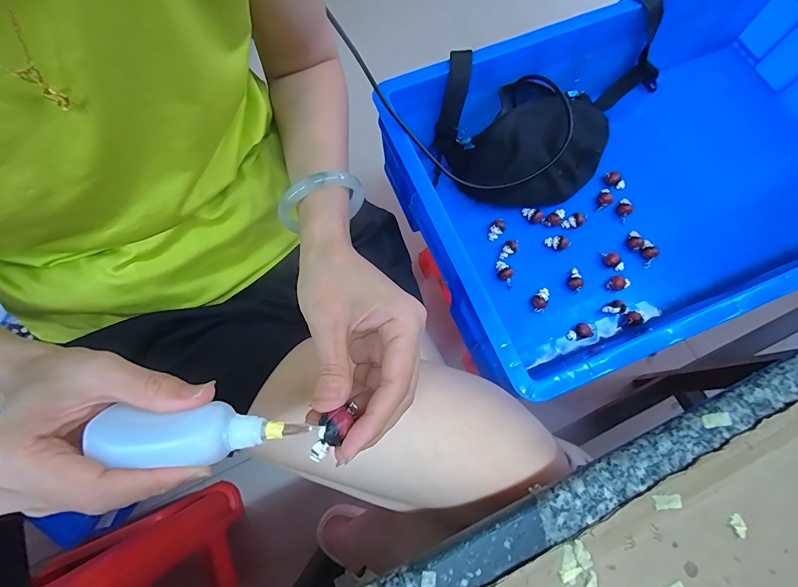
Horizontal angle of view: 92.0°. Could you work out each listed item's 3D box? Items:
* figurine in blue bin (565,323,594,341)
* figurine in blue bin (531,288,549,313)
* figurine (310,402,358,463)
[{"bbox_3d":[0.233,0.049,0.494,0.031,0.016,0.019,-15,72,-4],"label":"figurine in blue bin"},{"bbox_3d":[0.187,0.009,0.508,0.021,0.017,0.029,40,77,13],"label":"figurine in blue bin"},{"bbox_3d":[-0.035,0.071,0.202,0.014,0.011,0.033,35,73,12],"label":"figurine"}]

